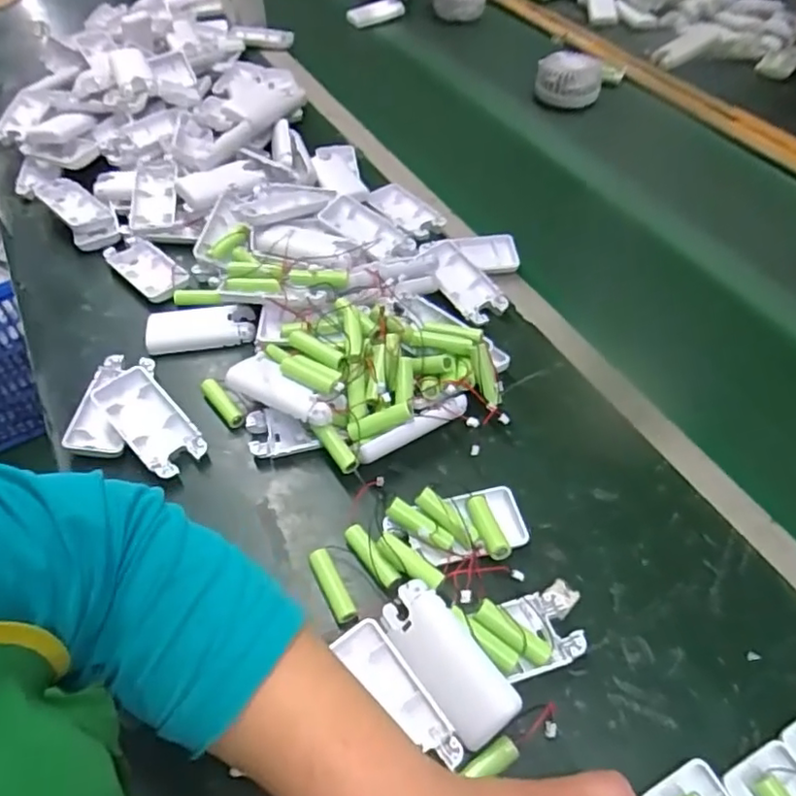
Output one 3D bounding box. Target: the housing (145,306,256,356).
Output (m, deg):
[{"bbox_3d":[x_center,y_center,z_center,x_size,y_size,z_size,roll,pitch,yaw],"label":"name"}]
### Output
[{"bbox_3d":[-0.178,-0.064,0.541,0.096,0.013,0.054,-4,51,-3],"label":"housing"}]

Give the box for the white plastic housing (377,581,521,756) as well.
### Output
[{"bbox_3d":[0.029,0.154,0.357,0.041,0.011,0.094,-41,62,-1],"label":"white plastic housing"}]

